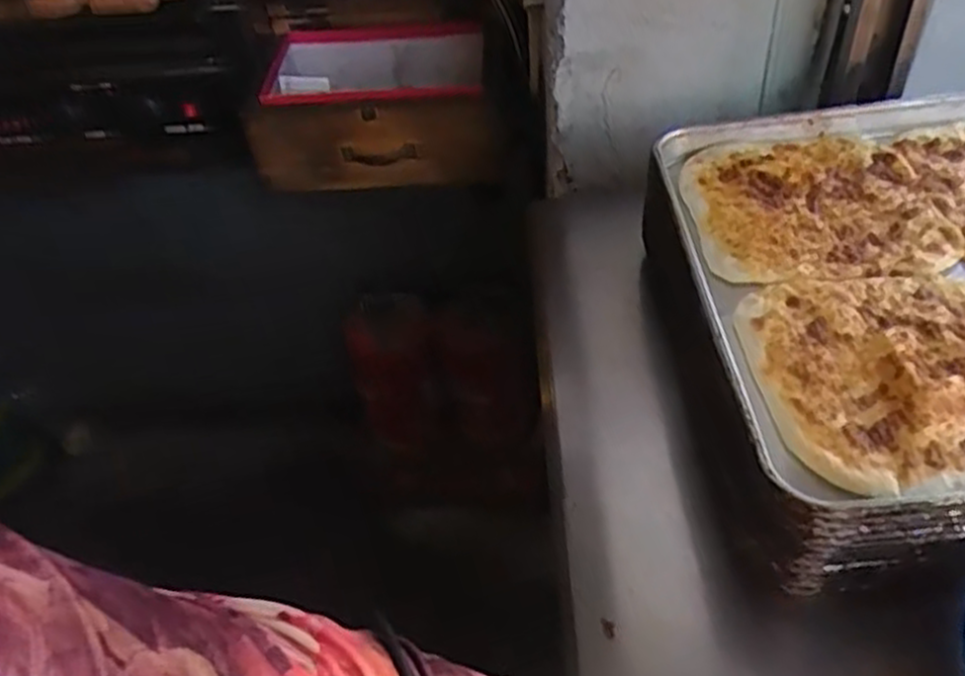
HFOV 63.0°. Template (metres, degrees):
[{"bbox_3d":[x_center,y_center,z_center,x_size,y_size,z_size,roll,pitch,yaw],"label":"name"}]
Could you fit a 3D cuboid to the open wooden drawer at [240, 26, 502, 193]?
[{"bbox_3d":[-0.146,-0.323,1.090,0.321,0.129,0.241,-7,46,-1],"label":"open wooden drawer"}]

